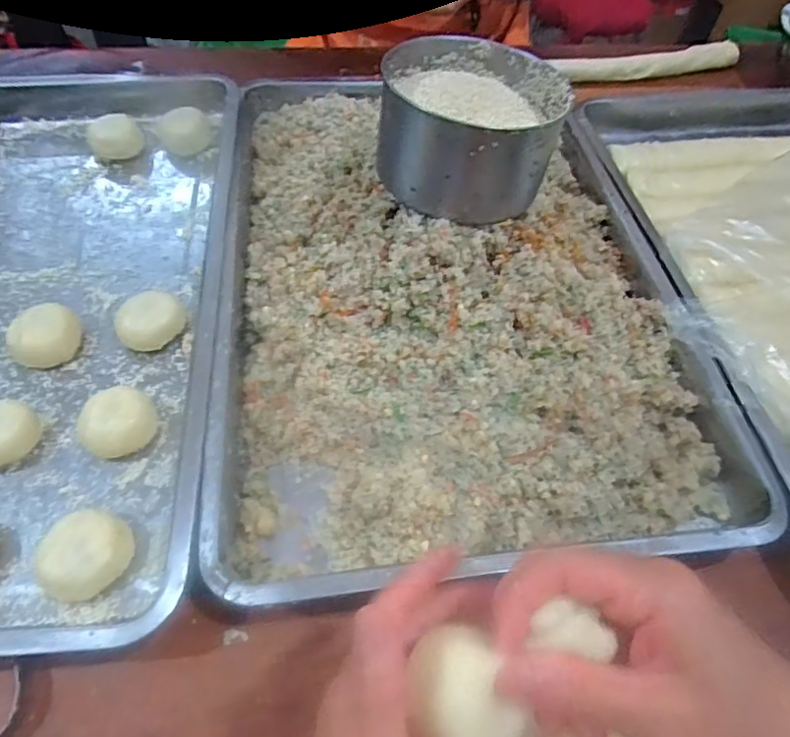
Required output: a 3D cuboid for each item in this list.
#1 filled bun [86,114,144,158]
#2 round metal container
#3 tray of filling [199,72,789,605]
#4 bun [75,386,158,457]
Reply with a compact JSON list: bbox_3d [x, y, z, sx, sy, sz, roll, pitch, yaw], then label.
[{"bbox_3d":[-0.315,-0.260,0.628,0.054,0.030,0.049,-23,60,-18],"label":"filled bun"},{"bbox_3d":[0.056,-0.187,0.443,0.133,0.085,0.131,2,55,-2],"label":"round metal container"},{"bbox_3d":[0.045,-0.113,0.504,0.395,0.108,0.579,-3,56,-6],"label":"tray of filling"},{"bbox_3d":[-0.207,0.041,0.416,0.052,0.024,0.045,-34,64,-23],"label":"bun"}]

